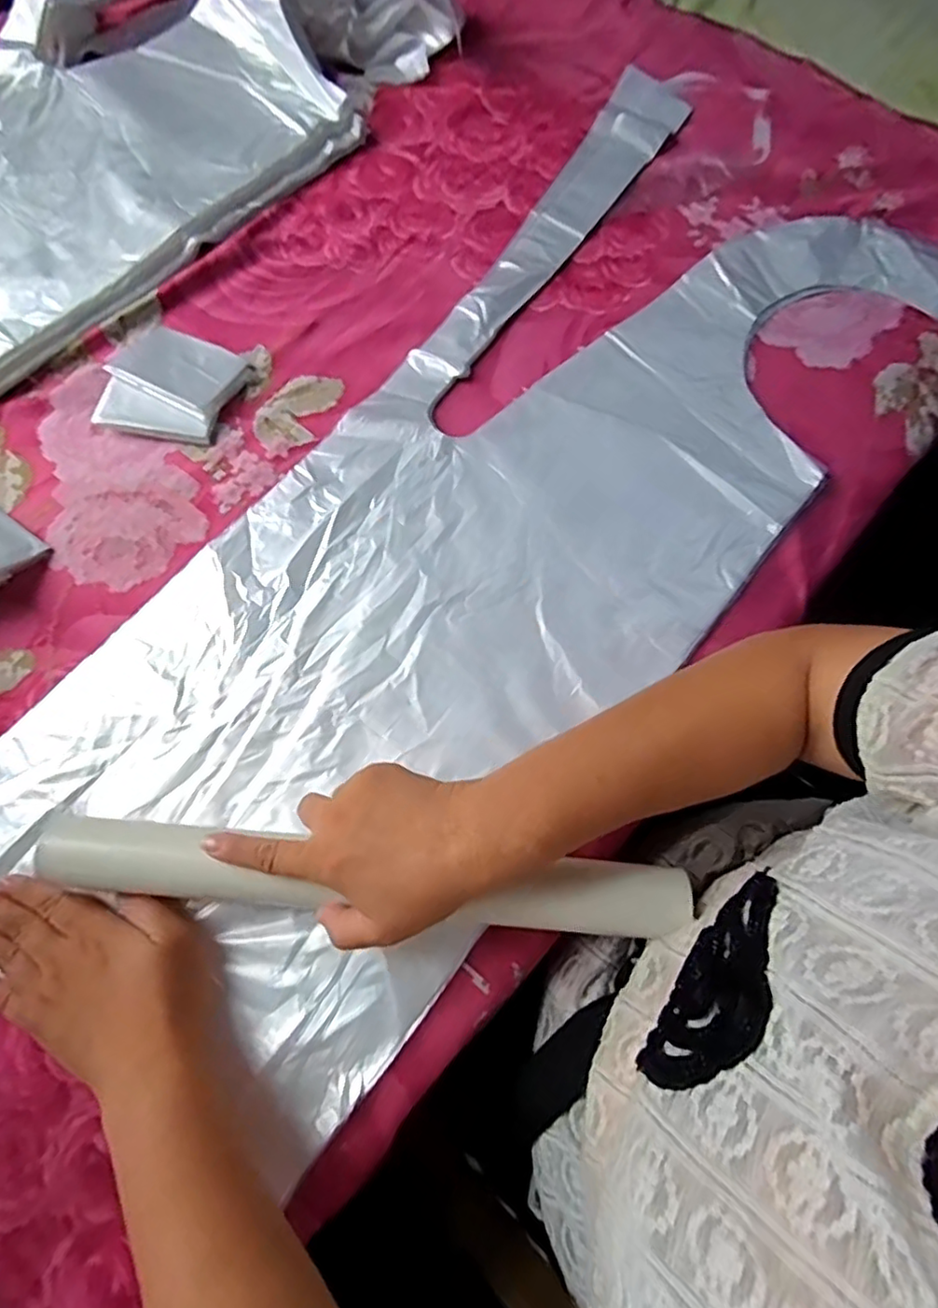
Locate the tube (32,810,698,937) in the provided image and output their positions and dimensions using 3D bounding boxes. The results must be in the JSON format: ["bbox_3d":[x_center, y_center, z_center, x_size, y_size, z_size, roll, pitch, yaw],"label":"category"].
[{"bbox_3d":[-0.059,0.124,0.347,0.364,0.039,0.040,6,75,2],"label":"tube"}]

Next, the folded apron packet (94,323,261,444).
[{"bbox_3d":[-0.231,-0.212,0.481,0.096,0.014,0.098,14,75,3],"label":"folded apron packet"}]

